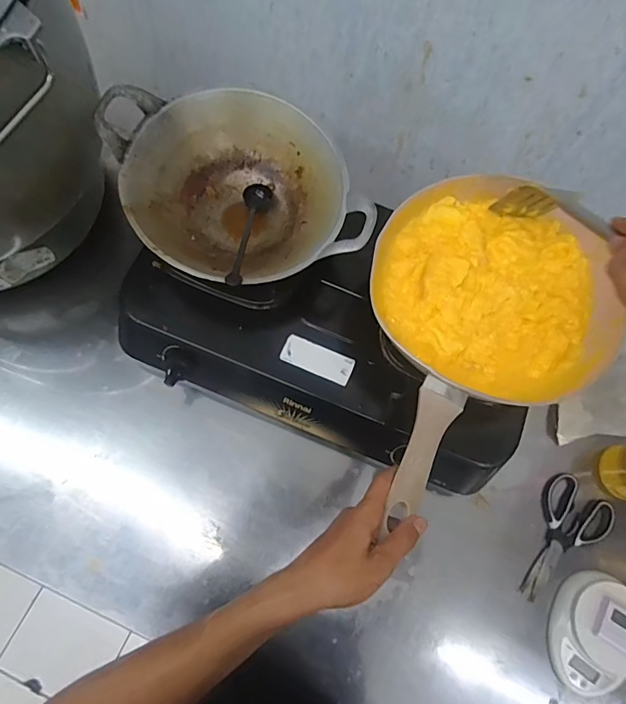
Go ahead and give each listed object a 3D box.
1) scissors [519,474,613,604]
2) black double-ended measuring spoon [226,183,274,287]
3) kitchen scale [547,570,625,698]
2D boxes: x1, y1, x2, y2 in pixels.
[{"bbox_3d":[0.365,0.277,0.634,0.100,0.008,0.186,34,74,8],"label":"scissors"},{"bbox_3d":[-0.085,-0.158,0.569,0.037,0.023,0.204,7,52,0],"label":"black double-ended measuring spoon"},{"bbox_3d":[0.386,0.382,0.583,0.117,0.038,0.146,30,73,7],"label":"kitchen scale"}]

